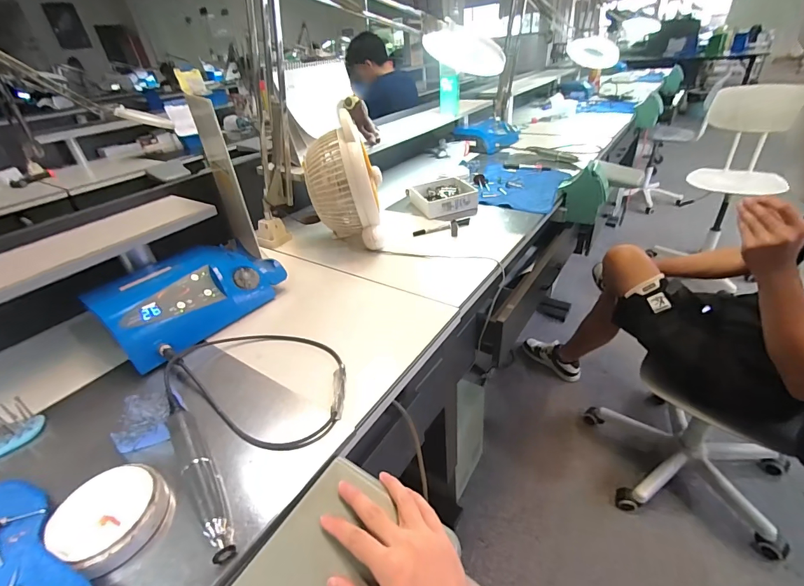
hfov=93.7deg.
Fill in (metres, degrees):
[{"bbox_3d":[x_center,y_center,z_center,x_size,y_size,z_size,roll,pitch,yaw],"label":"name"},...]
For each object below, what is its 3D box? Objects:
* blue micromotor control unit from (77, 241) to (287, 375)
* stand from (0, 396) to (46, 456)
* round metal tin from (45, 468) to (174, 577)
[{"bbox_3d":[-0.337,-0.007,0.612,0.184,0.074,0.261,23,43,35],"label":"blue micromotor control unit"},{"bbox_3d":[-0.452,0.153,0.426,0.031,0.047,0.058,19,41,32],"label":"stand"},{"bbox_3d":[-0.263,0.202,0.343,0.086,0.031,0.081,-4,34,3],"label":"round metal tin"}]

